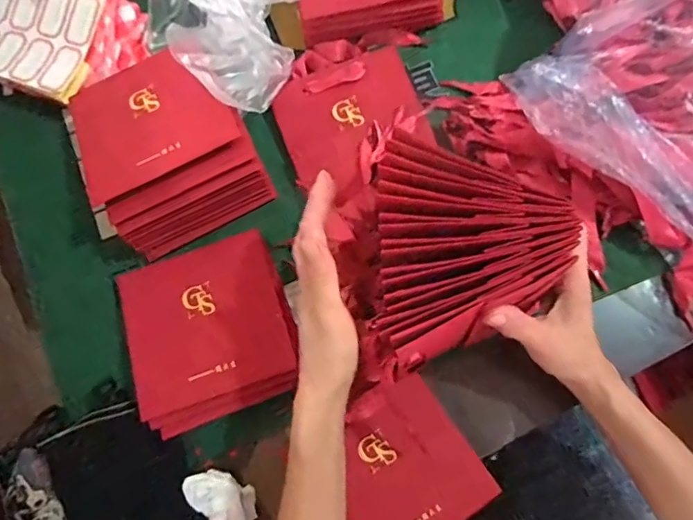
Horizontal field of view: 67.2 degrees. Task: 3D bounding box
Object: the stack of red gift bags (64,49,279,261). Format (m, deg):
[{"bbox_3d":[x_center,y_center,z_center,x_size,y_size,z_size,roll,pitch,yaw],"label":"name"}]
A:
[{"bbox_3d":[-0.169,-0.110,0.484,0.145,0.061,0.173,-30,78,-5],"label":"stack of red gift bags"}]

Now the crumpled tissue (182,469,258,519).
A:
[{"bbox_3d":[-0.104,0.216,0.451,0.046,0.022,0.076,-29,78,-5],"label":"crumpled tissue"}]

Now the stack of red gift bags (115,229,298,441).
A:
[{"bbox_3d":[-0.123,0.062,0.478,0.143,0.039,0.153,-20,77,-3],"label":"stack of red gift bags"}]

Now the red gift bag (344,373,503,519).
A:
[{"bbox_3d":[0.042,0.185,0.453,0.133,0.005,0.130,-35,78,-6],"label":"red gift bag"}]

